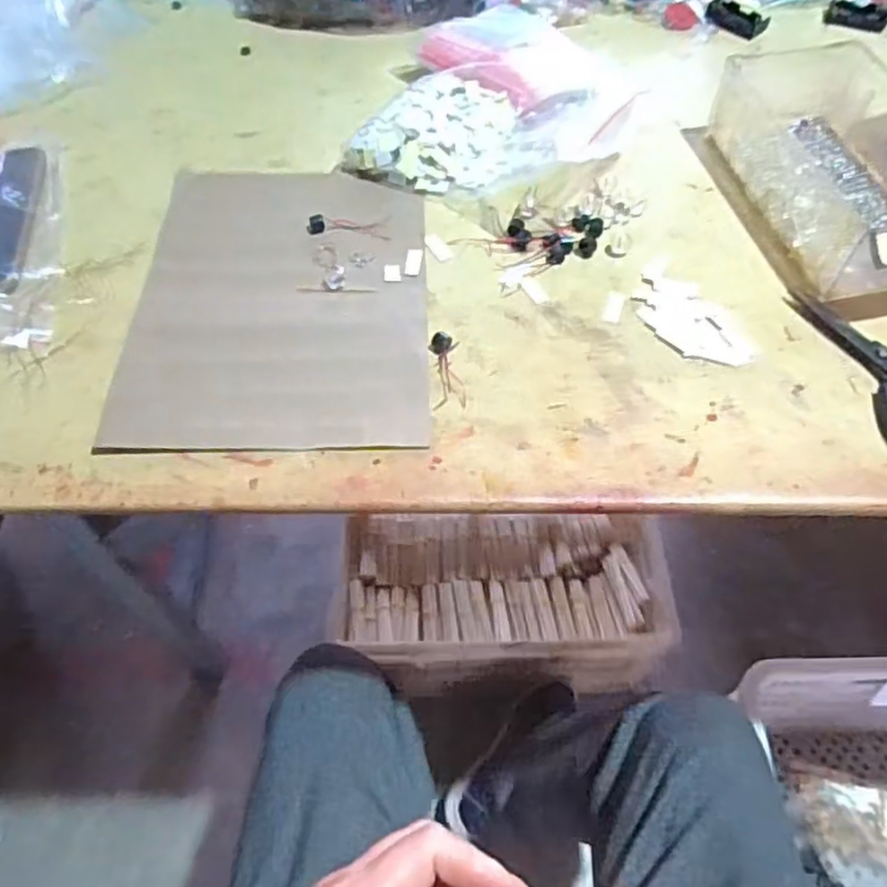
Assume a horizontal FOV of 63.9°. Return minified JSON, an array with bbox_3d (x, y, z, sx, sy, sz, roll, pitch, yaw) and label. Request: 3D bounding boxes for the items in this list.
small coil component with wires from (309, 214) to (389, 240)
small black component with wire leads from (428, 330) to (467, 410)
[{"bbox_3d":[-0.075,-0.172,0.559,0.064,0.008,0.022,1,57,0],"label":"small coil component with wires"},{"bbox_3d":[0.003,-0.051,0.477,0.021,0.010,0.061,-4,57,-3],"label":"small black component with wire leads"}]

